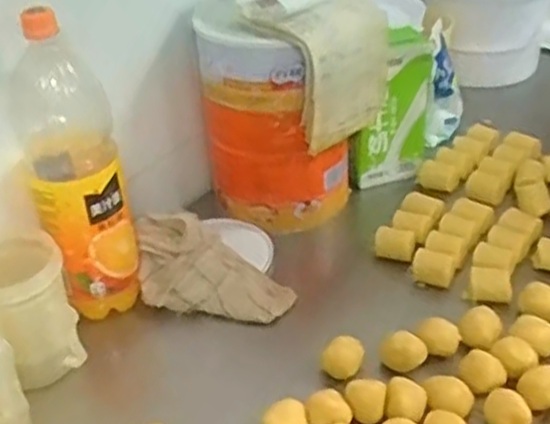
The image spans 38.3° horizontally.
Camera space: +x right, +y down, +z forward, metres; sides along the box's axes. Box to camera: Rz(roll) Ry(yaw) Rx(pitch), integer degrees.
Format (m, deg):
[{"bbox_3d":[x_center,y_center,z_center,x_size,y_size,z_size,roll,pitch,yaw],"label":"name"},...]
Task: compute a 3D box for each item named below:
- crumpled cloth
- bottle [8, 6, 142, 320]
[{"bbox_3d":[-0.062,0.060,0.878,0.168,0.083,0.097,9,37,15],"label":"crumpled cloth"},{"bbox_3d":[-0.210,-0.042,0.807,0.100,0.304,0.111,-19,39,-23],"label":"bottle"}]

